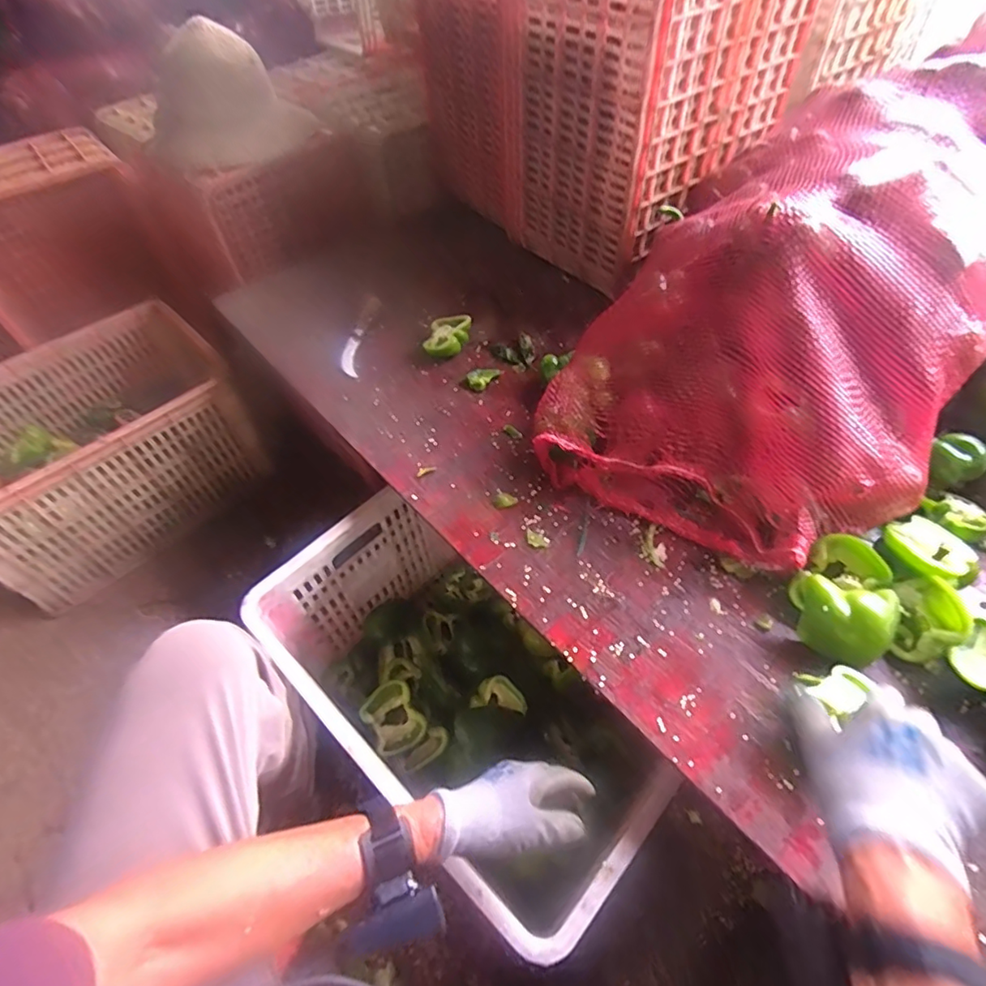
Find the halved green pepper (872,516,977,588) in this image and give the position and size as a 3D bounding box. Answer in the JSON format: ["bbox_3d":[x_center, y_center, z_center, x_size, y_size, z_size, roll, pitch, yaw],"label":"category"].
[{"bbox_3d":[0.435,0.067,0.545,0.076,0.043,0.076,-9,39,-19],"label":"halved green pepper"}]

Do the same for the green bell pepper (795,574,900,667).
[{"bbox_3d":[0.334,0.124,0.505,0.078,0.049,0.062,12,54,12],"label":"green bell pepper"}]

